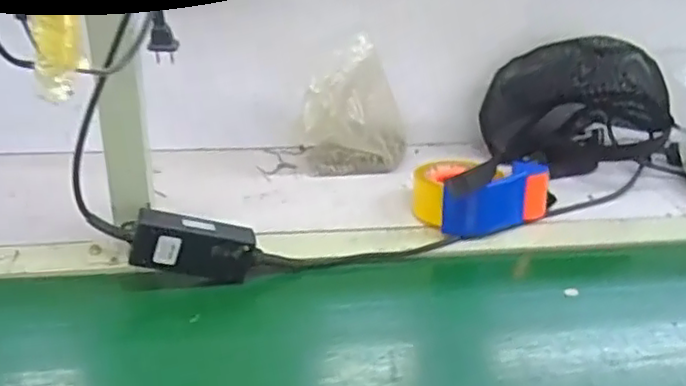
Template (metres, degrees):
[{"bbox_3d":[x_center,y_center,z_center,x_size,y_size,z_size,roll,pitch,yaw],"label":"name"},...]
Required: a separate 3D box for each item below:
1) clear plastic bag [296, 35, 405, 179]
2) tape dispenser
[{"bbox_3d":[0.015,-0.099,0.846,0.140,0.166,0.085,7,29,4],"label":"clear plastic bag"},{"bbox_3d":[0.163,-0.007,0.786,0.155,0.075,0.103,-7,31,-20],"label":"tape dispenser"}]

